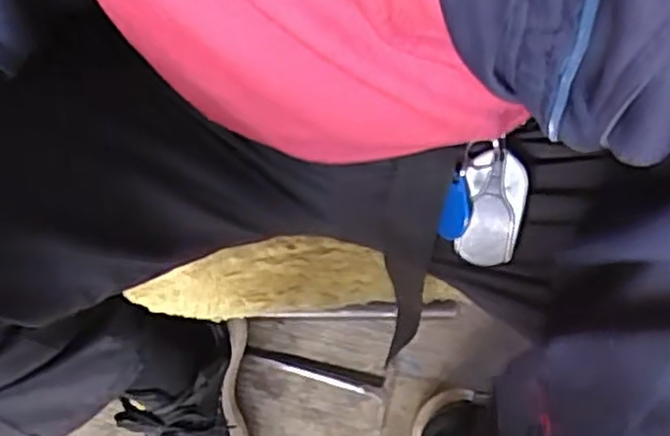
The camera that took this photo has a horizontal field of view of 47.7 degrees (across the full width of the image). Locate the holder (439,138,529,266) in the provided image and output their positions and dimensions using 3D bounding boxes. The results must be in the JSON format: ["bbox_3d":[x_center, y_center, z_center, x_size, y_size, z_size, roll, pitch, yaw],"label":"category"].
[{"bbox_3d":[0.082,-0.007,0.419,0.042,0.070,0.010,15,22,13],"label":"holder"}]

